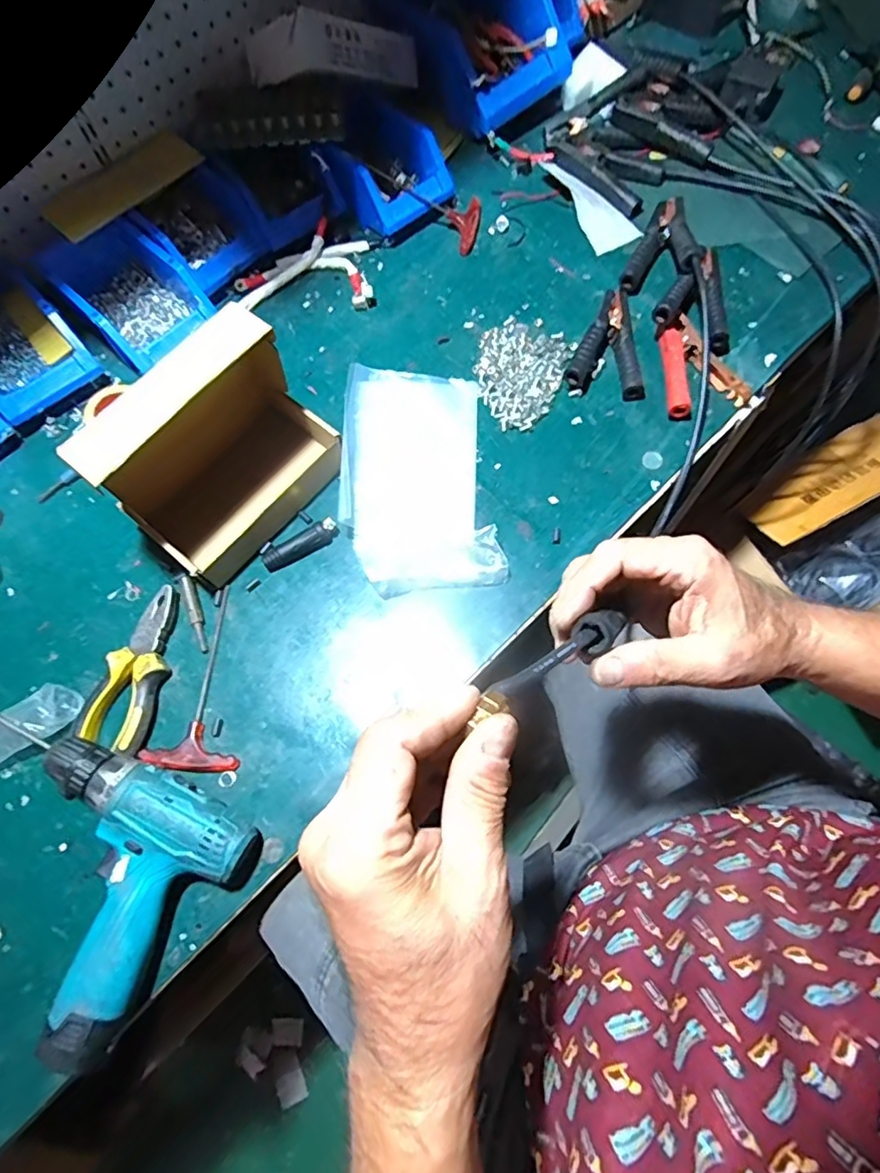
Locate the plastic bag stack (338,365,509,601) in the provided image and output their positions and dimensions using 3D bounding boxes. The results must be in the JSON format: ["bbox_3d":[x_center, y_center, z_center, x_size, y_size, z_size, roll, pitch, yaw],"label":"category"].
[{"bbox_3d":[-0.027,-0.119,0.596,0.151,0.032,0.257,-6,70,0],"label":"plastic bag stack"}]

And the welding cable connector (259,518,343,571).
[{"bbox_3d":[-0.144,-0.044,0.579,0.081,0.019,0.021,-27,71,-8],"label":"welding cable connector"}]

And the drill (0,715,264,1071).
[{"bbox_3d":[-0.294,0.223,0.463,0.230,0.058,0.188,31,74,13],"label":"drill"}]

